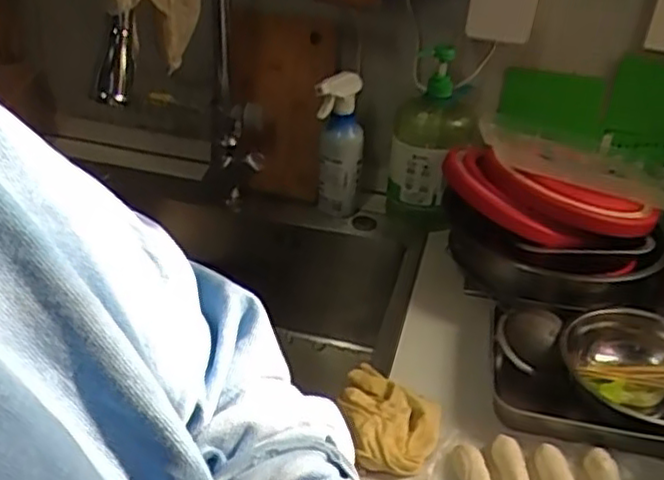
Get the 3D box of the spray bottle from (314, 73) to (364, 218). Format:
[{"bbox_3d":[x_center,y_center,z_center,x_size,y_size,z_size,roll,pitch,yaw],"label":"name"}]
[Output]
[{"bbox_3d":[0.011,-0.135,1.038,0.070,0.218,0.065,4,33,1],"label":"spray bottle"}]

